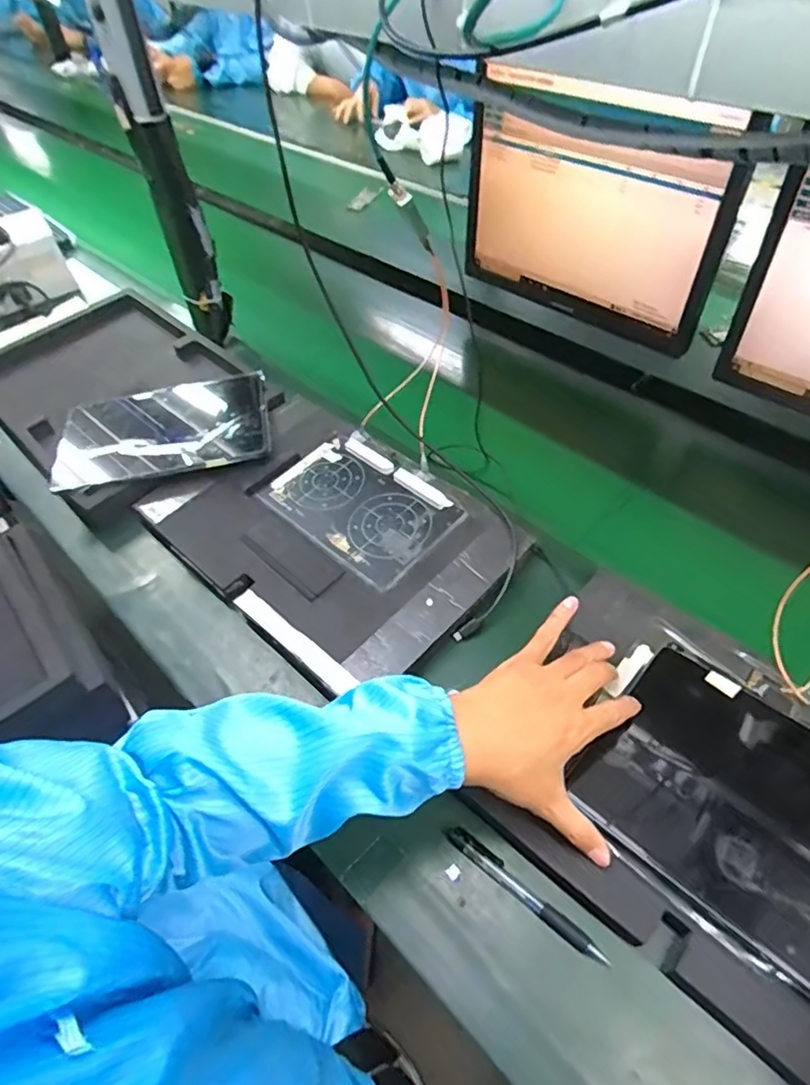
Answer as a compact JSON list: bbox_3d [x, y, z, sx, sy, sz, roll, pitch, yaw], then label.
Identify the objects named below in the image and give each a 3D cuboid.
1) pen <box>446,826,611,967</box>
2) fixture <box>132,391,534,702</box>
[{"bbox_3d":[0.089,0.264,0.457,0.133,0.011,0.015,32,59,27],"label":"pen"},{"bbox_3d":[-0.081,-0.018,0.654,0.351,0.032,0.263,35,60,28],"label":"fixture"}]

